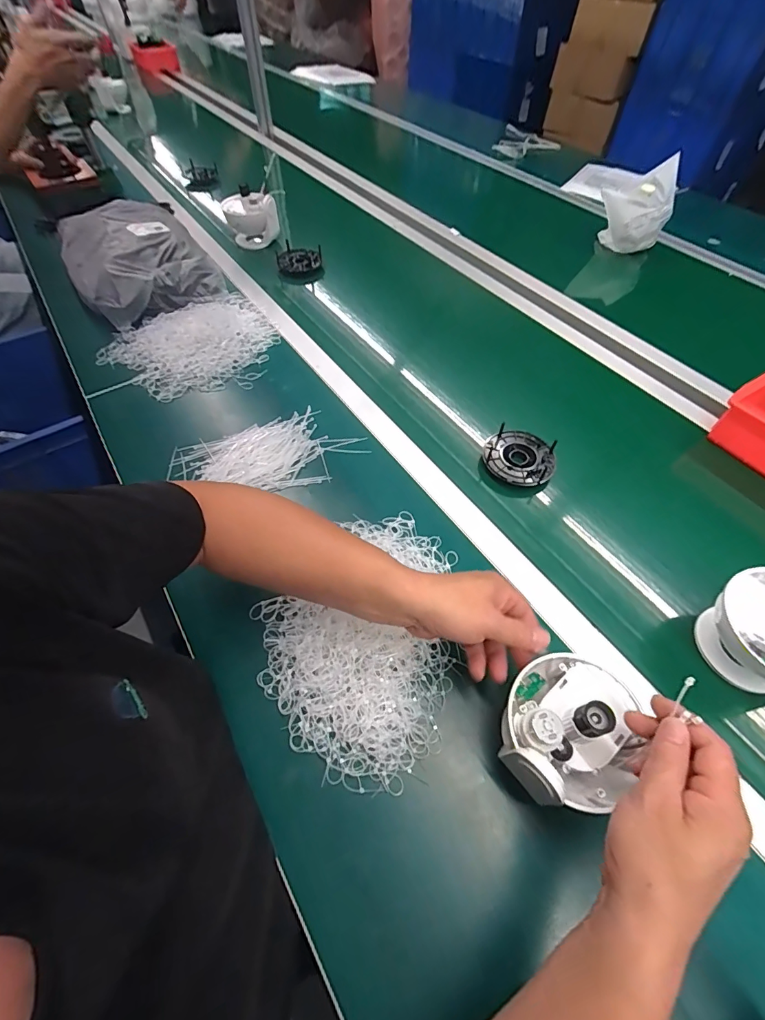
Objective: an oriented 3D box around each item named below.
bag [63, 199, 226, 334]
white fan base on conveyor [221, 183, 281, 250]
[{"bbox_3d":[-0.503,-0.516,0.860,0.258,0.101,0.349,-28,60,-18],"label":"bag"},{"bbox_3d":[-0.310,-0.700,1.002,0.117,0.100,0.100,-19,57,-13],"label":"white fan base on conveyor"}]

